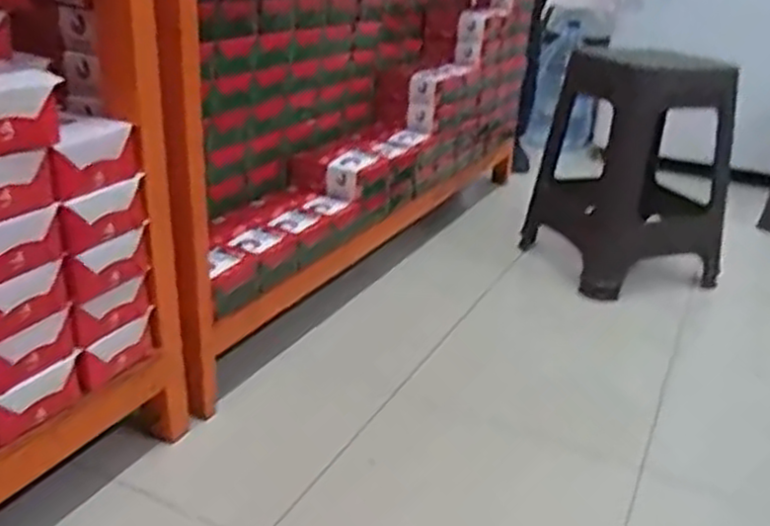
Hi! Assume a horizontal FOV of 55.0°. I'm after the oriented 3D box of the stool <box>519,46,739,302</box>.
[{"bbox_3d":[0.580,-0.220,1.737,0.356,0.498,0.358,-6,25,-19],"label":"stool"}]

